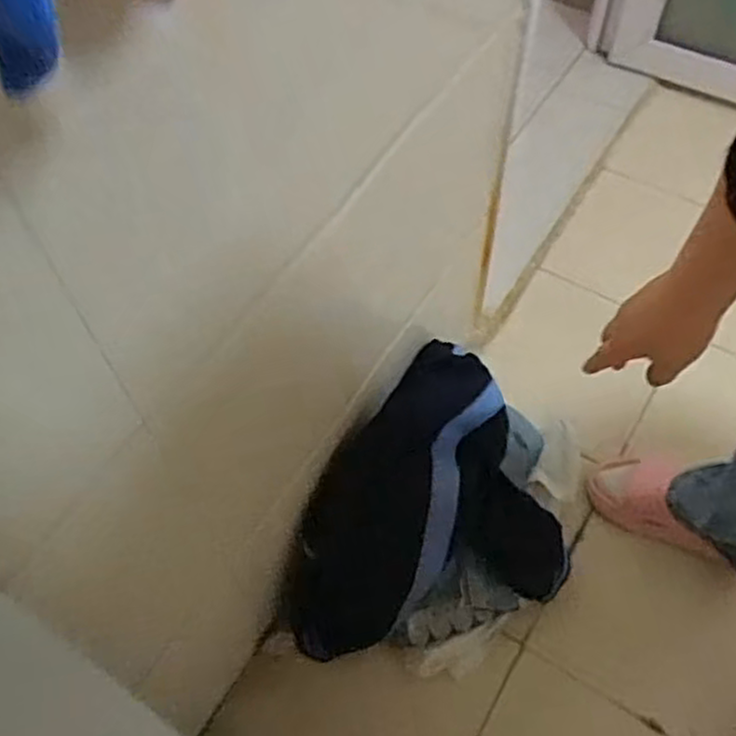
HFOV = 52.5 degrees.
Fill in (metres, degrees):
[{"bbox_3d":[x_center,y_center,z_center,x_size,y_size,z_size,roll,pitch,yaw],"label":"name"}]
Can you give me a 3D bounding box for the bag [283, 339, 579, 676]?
[{"bbox_3d":[0.101,0.202,0.959,0.306,0.227,0.414,27,62,18],"label":"bag"}]

